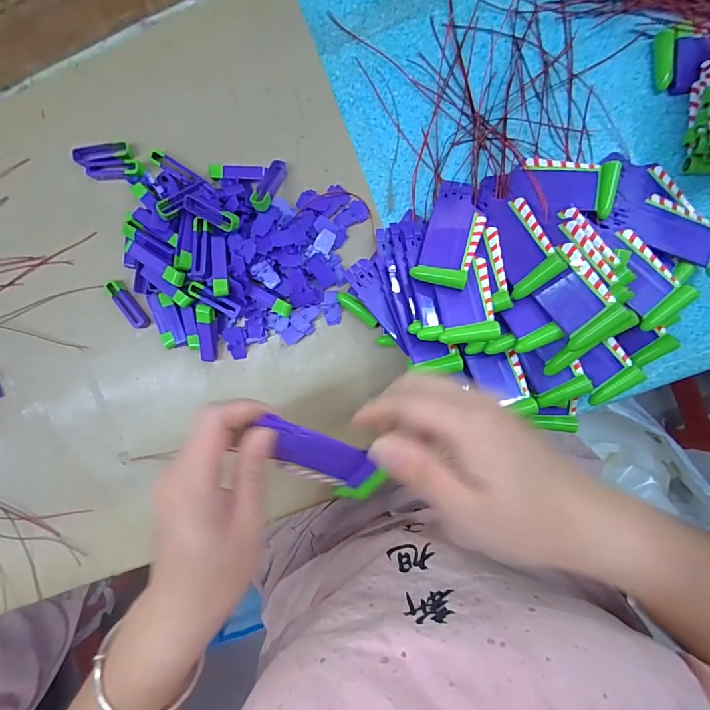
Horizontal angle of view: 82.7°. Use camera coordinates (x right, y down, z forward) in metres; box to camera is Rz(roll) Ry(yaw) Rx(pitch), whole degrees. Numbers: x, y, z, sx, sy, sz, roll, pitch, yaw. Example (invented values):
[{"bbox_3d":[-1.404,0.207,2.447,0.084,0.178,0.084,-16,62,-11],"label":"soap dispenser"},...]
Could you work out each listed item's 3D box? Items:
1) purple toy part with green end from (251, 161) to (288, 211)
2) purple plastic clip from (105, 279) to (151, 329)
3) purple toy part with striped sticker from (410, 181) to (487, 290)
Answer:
[{"bbox_3d":[-0.065,-0.128,0.306,0.012,0.010,0.045,20,68,3],"label":"purple toy part with green end"},{"bbox_3d":[-0.186,-0.041,0.330,0.014,0.007,0.045,-40,90,6],"label":"purple plastic clip"},{"bbox_3d":[0.070,-0.088,0.287,0.037,0.005,0.086,15,69,15],"label":"purple toy part with striped sticker"}]

